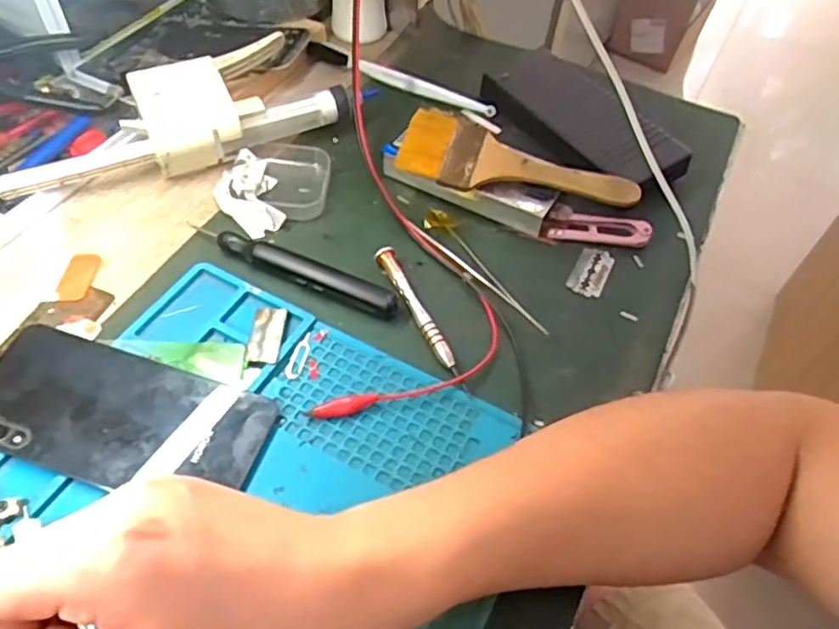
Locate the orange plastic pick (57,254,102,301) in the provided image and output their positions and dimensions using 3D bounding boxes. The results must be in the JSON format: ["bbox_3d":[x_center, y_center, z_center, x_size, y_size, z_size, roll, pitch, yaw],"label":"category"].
[{"bbox_3d":[-0.214,-0.025,0.402,0.019,0.004,0.038,4,52,-2],"label":"orange plastic pick"}]

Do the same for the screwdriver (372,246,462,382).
[{"bbox_3d":[0.002,0.000,0.392,0.012,0.010,0.111,-21,57,-19],"label":"screwdriver"}]

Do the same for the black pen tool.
[{"bbox_3d":[-0.080,-0.031,0.403,0.144,0.016,0.018,22,54,12],"label":"black pen tool"}]

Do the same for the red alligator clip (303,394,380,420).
[{"bbox_3d":[-0.042,0.050,0.349,0.039,0.012,0.009,-10,54,-12],"label":"red alligator clip"}]

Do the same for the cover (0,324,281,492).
[{"bbox_3d":[-0.158,0.053,0.339,0.155,0.008,0.070,15,53,7],"label":"cover"}]

